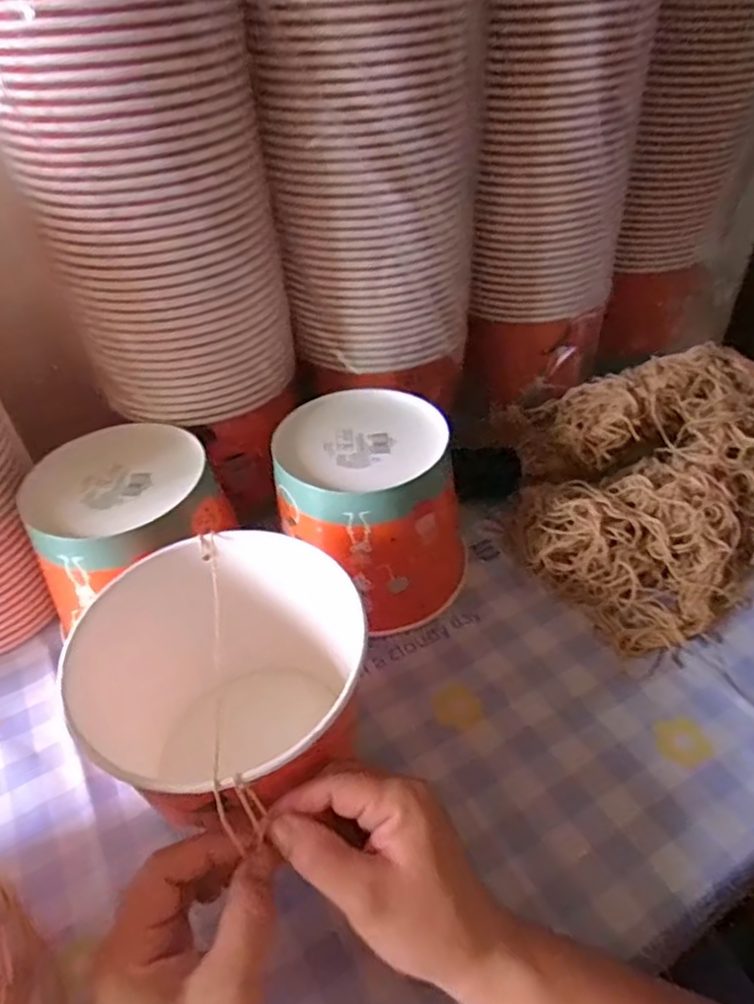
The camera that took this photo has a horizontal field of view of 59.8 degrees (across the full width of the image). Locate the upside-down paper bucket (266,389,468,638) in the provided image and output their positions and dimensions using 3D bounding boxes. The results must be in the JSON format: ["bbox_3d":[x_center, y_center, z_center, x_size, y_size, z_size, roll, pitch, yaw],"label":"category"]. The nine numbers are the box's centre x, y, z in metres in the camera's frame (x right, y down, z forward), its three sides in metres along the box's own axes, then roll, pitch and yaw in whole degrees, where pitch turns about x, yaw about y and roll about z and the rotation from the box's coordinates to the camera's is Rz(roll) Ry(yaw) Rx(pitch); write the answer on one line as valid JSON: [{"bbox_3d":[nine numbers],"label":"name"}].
[{"bbox_3d":[-0.003,0.010,0.515,0.125,0.145,0.120,-3,40,2],"label":"upside-down paper bucket"}]

